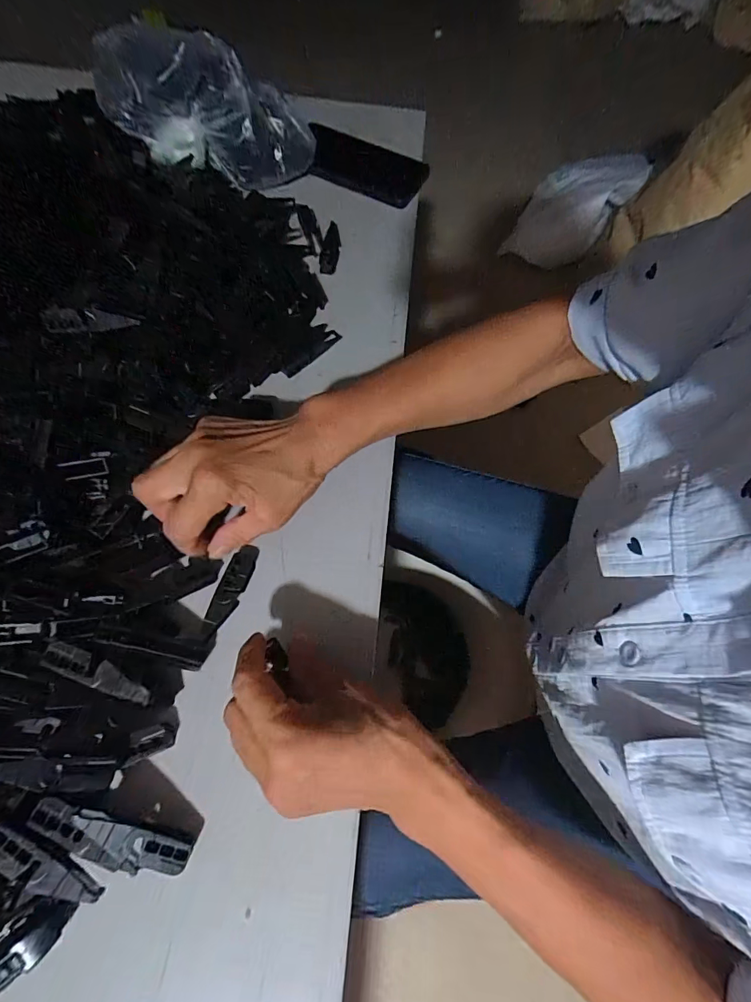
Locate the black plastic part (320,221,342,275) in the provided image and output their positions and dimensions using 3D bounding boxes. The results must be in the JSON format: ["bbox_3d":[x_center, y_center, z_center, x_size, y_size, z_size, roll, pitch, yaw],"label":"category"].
[{"bbox_3d":[-0.047,-0.266,0.451,0.018,0.009,0.066,5,66,-1],"label":"black plastic part"}]

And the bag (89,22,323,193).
[{"bbox_3d":[-0.156,-0.390,0.427,0.202,0.102,0.068,-2,64,-31],"label":"bag"}]

